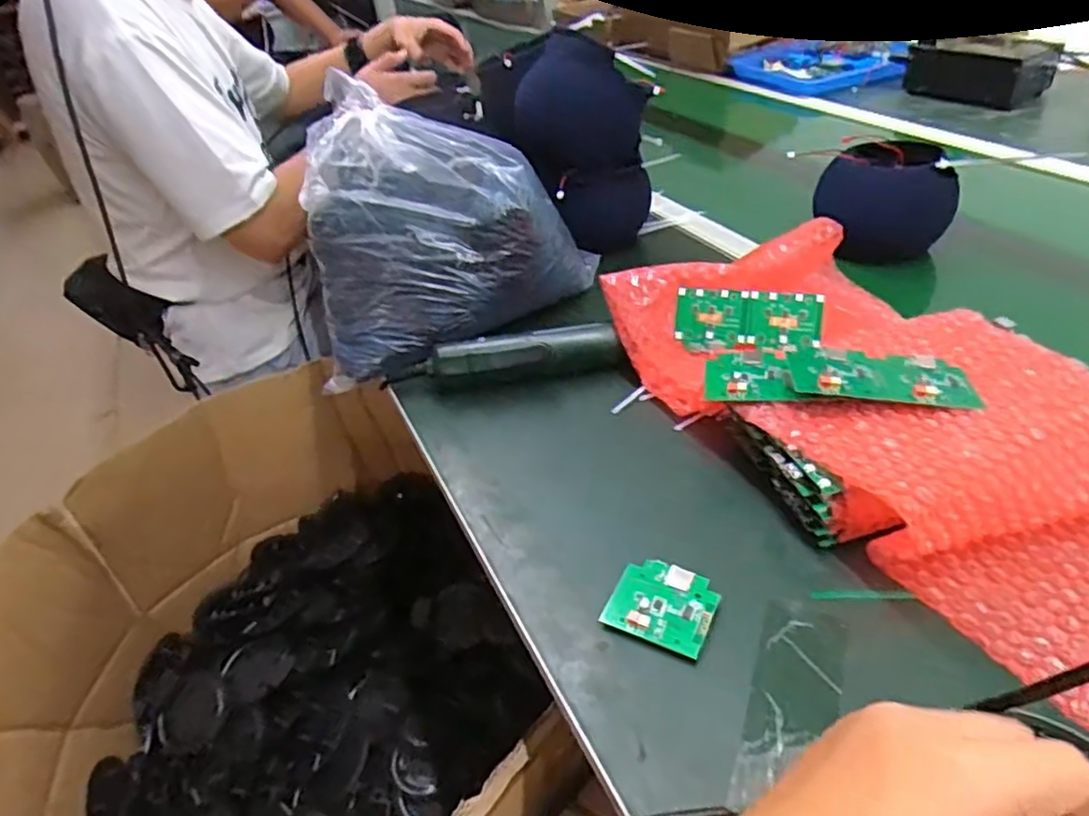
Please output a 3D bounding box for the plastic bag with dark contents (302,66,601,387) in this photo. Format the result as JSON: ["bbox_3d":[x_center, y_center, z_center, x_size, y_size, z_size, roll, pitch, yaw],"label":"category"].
[{"bbox_3d":[-0.089,-0.175,0.642,0.282,0.185,0.160,-18,40,-12],"label":"plastic bag with dark contents"}]

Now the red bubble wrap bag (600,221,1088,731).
[{"bbox_3d":[0.258,0.009,0.450,0.222,0.073,0.444,-22,41,-17],"label":"red bubble wrap bag"}]

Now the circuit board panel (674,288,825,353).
[{"bbox_3d":[0.168,-0.071,0.560,0.115,0.049,0.009,3,0,9],"label":"circuit board panel"}]

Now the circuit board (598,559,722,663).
[{"bbox_3d":[0.072,0.118,0.407,0.060,0.010,0.053,14,44,25],"label":"circuit board"}]

